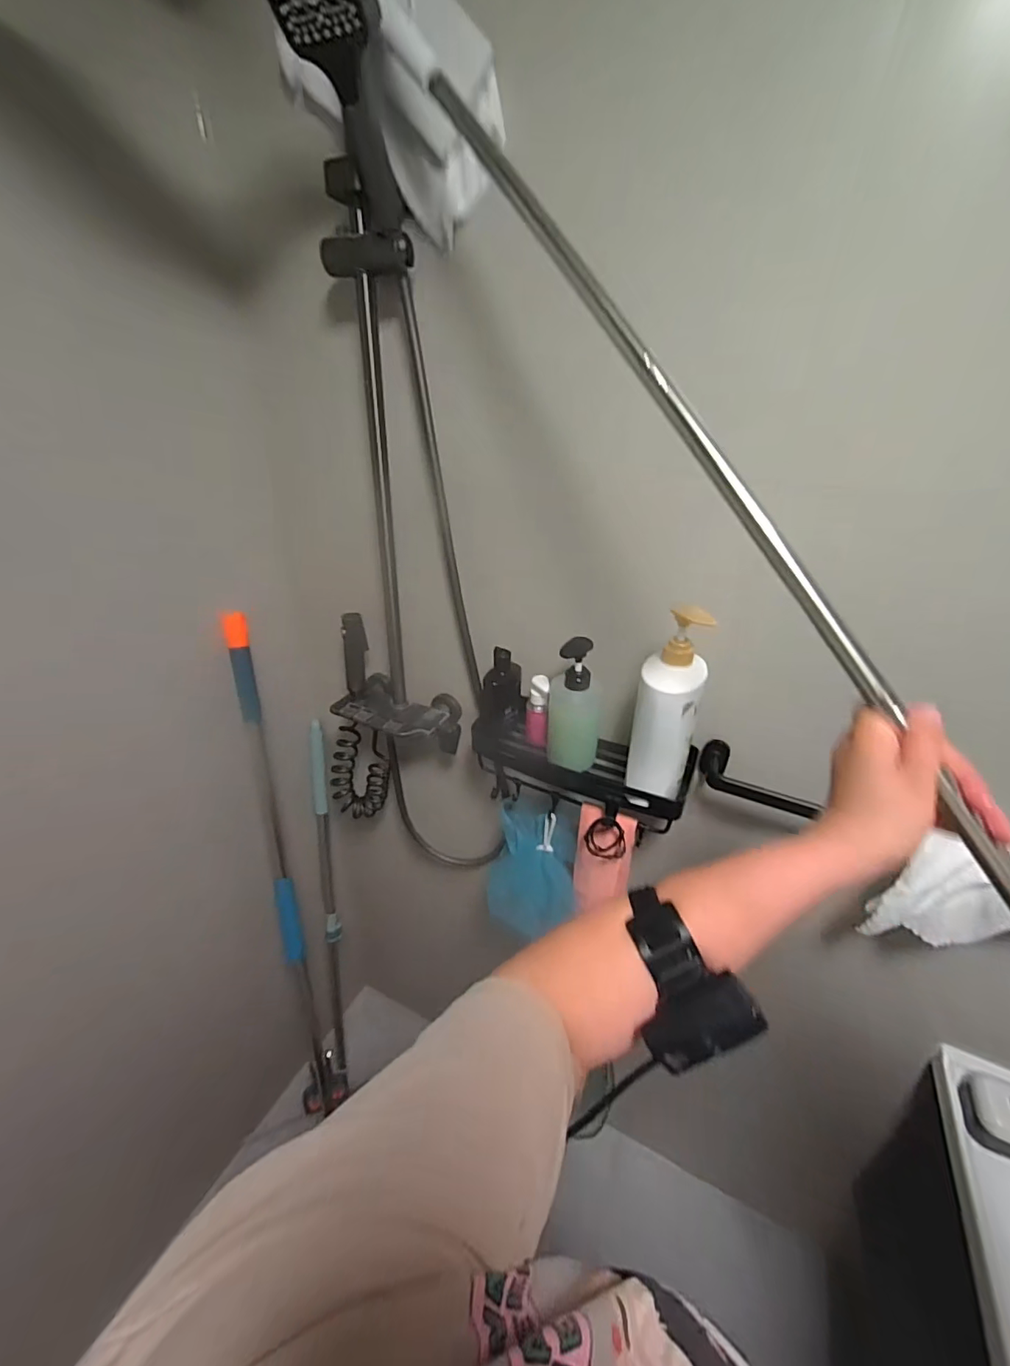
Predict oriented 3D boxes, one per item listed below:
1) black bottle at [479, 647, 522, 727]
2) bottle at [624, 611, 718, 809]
[{"bbox_3d":[-0.003,0.010,0.794,0.063,0.132,0.038,3,29,2],"label":"black bottle"},{"bbox_3d":[0.198,0.035,0.631,0.080,0.253,0.071,14,32,22],"label":"bottle"}]

